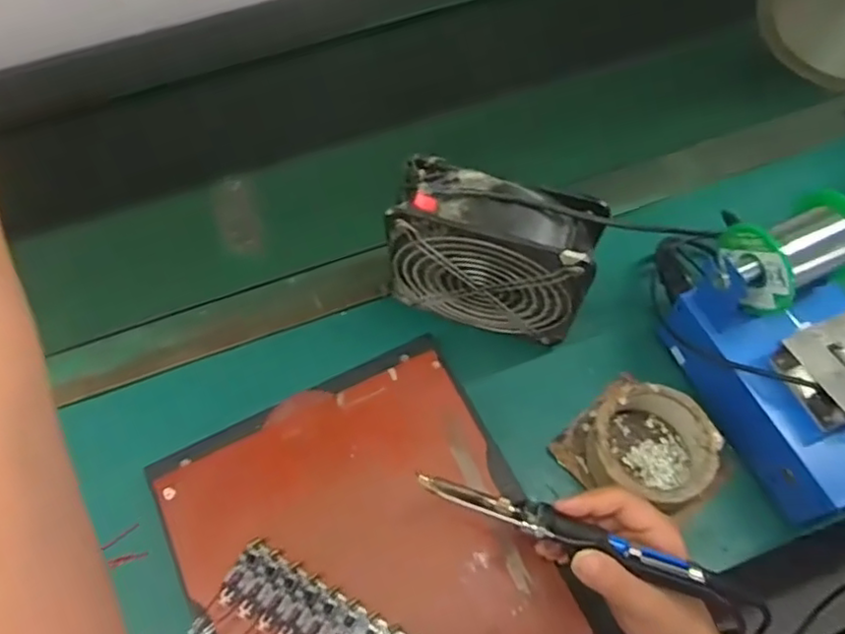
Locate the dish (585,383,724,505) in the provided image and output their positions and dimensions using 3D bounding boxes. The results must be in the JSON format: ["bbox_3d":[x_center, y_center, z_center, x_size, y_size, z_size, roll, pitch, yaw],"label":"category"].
[{"bbox_3d":[0.174,0.102,0.493,0.087,0.053,0.087,-1,60,2],"label":"dish"}]

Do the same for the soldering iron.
[{"bbox_3d":[0.092,0.134,0.403,0.194,0.022,0.020,19,62,5],"label":"soldering iron"}]

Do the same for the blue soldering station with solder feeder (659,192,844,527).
[{"bbox_3d":[0.278,0.030,0.473,0.120,0.138,0.197,-24,62,-11],"label":"blue soldering station with solder feeder"}]

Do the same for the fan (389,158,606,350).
[{"bbox_3d":[0.050,-0.041,0.501,0.152,0.145,0.053,13,61,10],"label":"fan"}]

